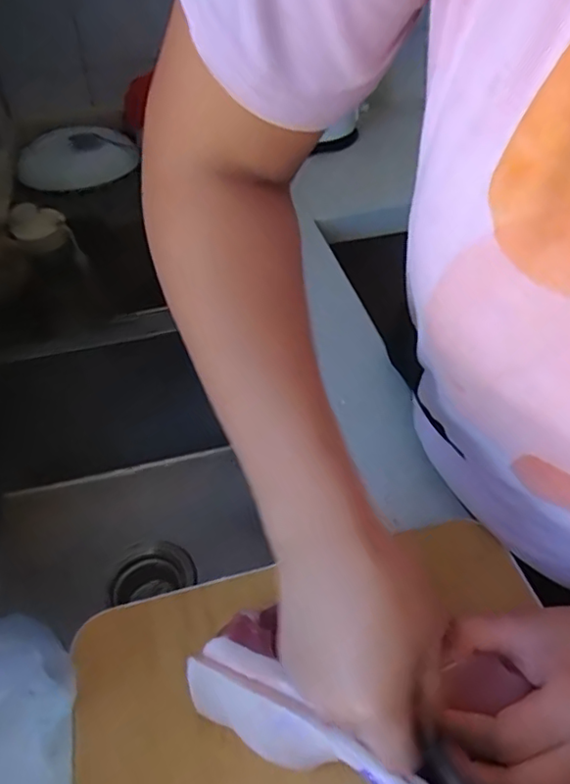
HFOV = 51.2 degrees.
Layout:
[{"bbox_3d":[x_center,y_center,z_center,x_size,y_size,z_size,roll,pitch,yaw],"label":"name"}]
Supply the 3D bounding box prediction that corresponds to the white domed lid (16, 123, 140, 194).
[{"bbox_3d":[-0.310,-0.348,0.875,0.173,0.038,0.131,-27,75,-19],"label":"white domed lid"}]

